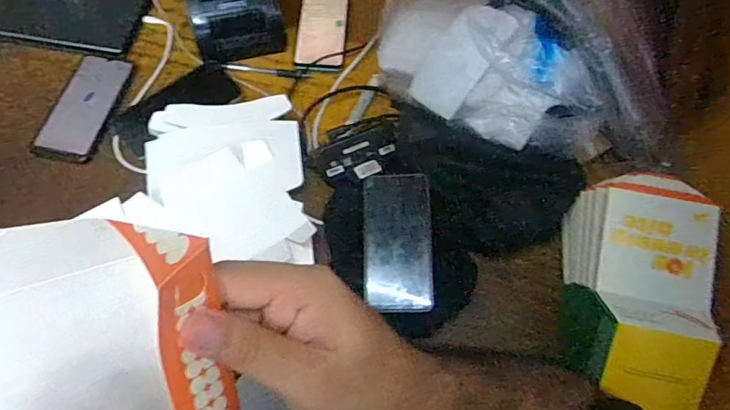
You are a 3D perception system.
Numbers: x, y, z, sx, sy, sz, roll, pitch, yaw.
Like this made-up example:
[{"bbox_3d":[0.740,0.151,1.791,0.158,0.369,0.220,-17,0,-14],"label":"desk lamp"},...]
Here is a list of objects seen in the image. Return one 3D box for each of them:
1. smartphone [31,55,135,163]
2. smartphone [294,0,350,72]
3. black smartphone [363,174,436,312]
[{"bbox_3d":[-0.377,-0.133,0.656,0.077,0.016,0.163,14,64,3],"label":"smartphone"},{"bbox_3d":[-0.064,-0.270,0.734,0.074,0.010,0.161,4,64,-2],"label":"smartphone"},{"bbox_3d":[0.038,0.043,0.565,0.080,0.013,0.156,-2,80,7],"label":"black smartphone"}]

